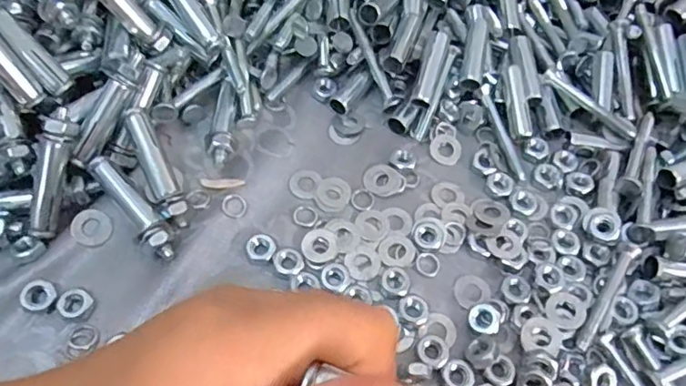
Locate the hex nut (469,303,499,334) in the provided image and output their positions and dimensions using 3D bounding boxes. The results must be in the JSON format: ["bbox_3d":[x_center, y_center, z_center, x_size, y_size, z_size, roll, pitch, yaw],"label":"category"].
[{"bbox_3d":[0.061,0.054,0.240,0.014,0.004,0.012,17,72,41],"label":"hex nut"}]

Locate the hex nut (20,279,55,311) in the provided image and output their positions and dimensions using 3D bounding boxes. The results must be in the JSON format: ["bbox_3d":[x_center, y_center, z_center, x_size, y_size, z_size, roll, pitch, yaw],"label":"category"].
[{"bbox_3d":[-0.125,0.041,0.229,0.011,0.004,0.013,23,60,10],"label":"hex nut"}]

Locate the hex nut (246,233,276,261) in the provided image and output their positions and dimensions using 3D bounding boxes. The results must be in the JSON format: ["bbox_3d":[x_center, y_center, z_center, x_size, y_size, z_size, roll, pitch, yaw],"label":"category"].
[{"bbox_3d":[-0.036,0.024,0.250,0.012,0.006,0.011,23,60,10],"label":"hex nut"}]

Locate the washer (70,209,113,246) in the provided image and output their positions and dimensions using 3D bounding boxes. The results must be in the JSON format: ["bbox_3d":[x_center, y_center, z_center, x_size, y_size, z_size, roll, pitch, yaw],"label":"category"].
[{"bbox_3d":[-0.112,0.015,0.250,0.016,0.004,0.016,7,67,-17],"label":"washer"}]

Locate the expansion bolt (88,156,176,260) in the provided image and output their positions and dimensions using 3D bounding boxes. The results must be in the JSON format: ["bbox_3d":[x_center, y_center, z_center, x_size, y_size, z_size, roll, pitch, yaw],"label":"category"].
[{"bbox_3d":[-0.092,0.007,0.248,0.013,0.015,0.055,-38,68,-23],"label":"expansion bolt"}]

